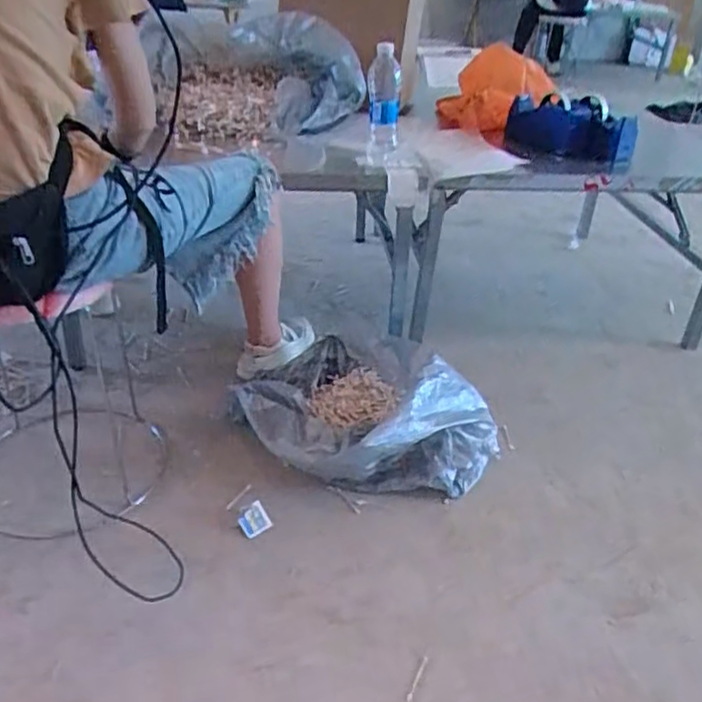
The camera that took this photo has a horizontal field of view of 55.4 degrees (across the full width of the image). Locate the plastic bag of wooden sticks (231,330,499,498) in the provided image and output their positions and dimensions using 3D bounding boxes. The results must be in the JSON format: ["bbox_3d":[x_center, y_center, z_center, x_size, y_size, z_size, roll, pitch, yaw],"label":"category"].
[{"bbox_3d":[0.034,0.115,1.340,0.511,0.180,0.358,2,33,-2],"label":"plastic bag of wooden sticks"}]

